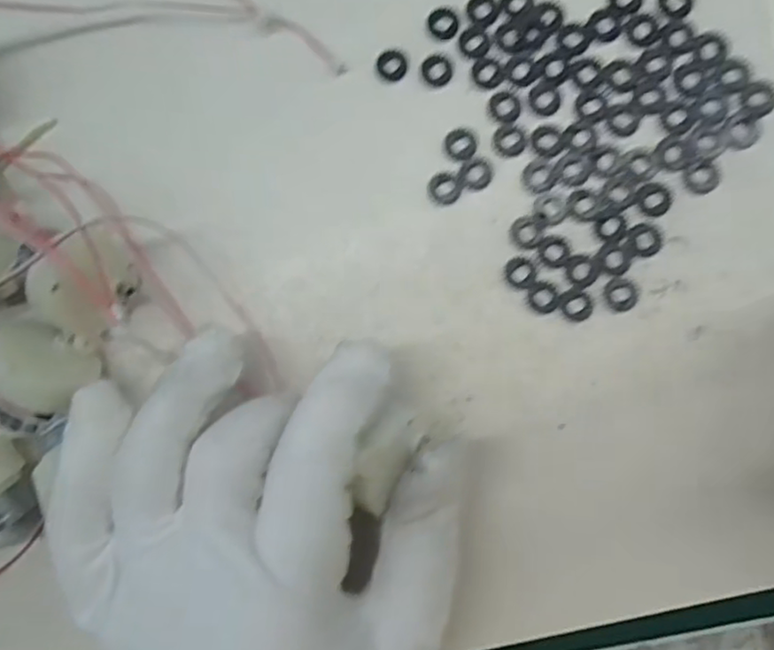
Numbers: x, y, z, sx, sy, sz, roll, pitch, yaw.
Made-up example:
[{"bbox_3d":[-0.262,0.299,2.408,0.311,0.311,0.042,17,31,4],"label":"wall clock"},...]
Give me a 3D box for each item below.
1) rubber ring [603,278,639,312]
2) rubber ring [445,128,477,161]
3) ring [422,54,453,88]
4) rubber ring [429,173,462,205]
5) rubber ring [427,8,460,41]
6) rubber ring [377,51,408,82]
[{"bbox_3d":[0.072,-0.009,0.203,0.010,0.004,0.010,0,90,9],"label":"rubber ring"},{"bbox_3d":[0.023,-0.058,0.211,0.011,0.004,0.011,0,90,9],"label":"rubber ring"},{"bbox_3d":[0.016,-0.082,0.213,0.009,0.004,0.011,-35,85,8],"label":"ring"},{"bbox_3d":[0.018,-0.044,0.212,0.010,0.004,0.010,0,90,9],"label":"rubber ring"},{"bbox_3d":[0.018,-0.097,0.213,0.010,0.004,0.010,0,90,9],"label":"rubber ring"},{"bbox_3d":[0.001,-0.084,0.216,0.010,0.004,0.010,0,90,9],"label":"rubber ring"}]

